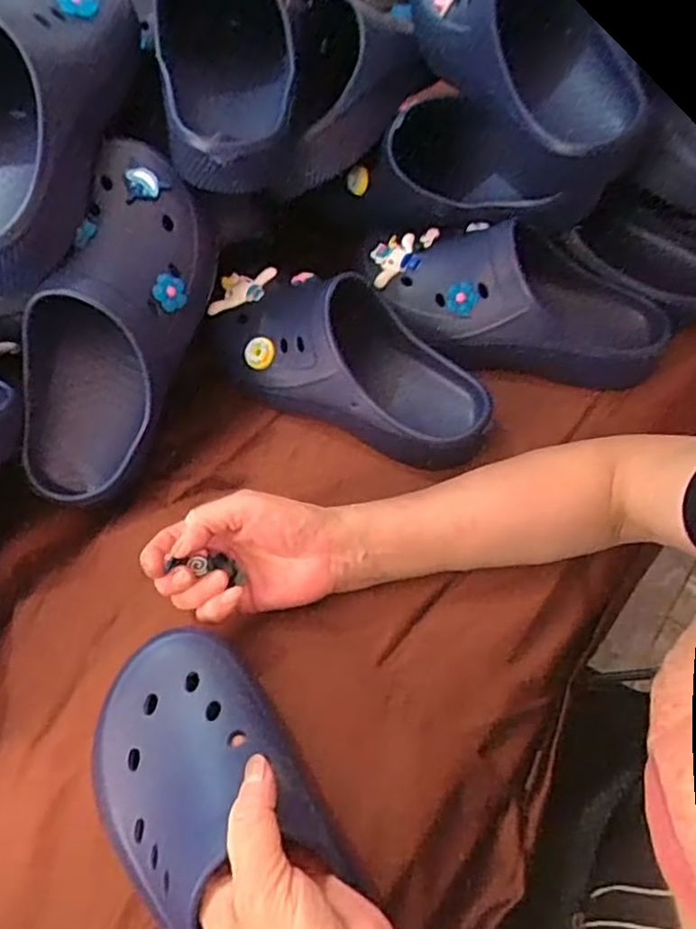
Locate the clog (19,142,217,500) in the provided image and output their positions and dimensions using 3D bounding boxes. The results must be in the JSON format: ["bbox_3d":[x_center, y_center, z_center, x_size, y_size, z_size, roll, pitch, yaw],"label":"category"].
[{"bbox_3d":[-0.162,-0.096,0.487,0.098,0.118,0.249,23,98,16],"label":"clog"}]

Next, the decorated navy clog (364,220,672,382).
[{"bbox_3d":[0.135,-0.140,0.555,0.244,0.072,0.113,5,58,5],"label":"decorated navy clog"}]

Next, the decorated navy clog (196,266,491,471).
[{"bbox_3d":[-0.004,-0.084,0.523,0.237,0.082,0.098,27,63,18],"label":"decorated navy clog"}]

